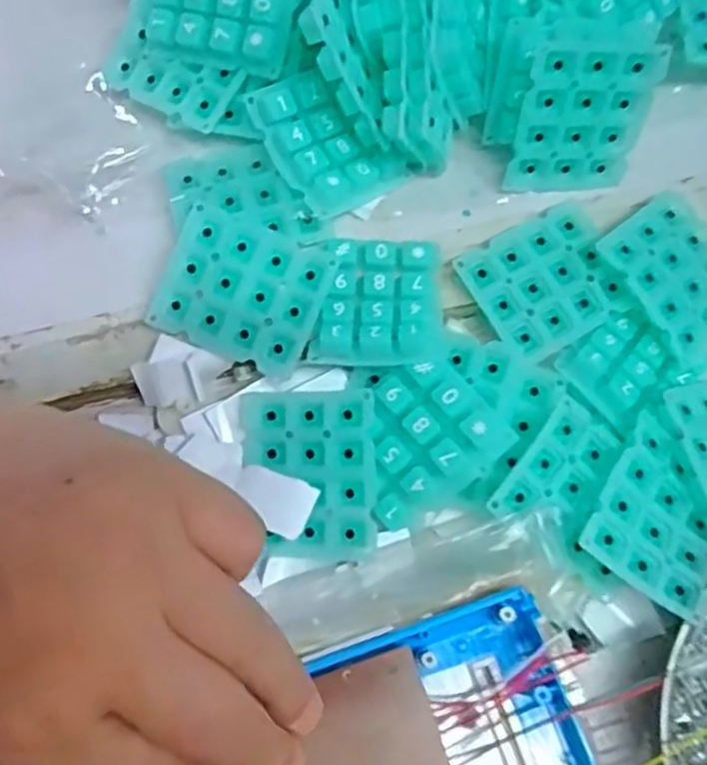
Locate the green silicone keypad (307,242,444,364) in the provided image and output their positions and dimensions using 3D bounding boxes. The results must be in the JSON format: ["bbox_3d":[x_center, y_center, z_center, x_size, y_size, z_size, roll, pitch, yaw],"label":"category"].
[{"bbox_3d":[0.009,-0.032,0.284,0.046,0.007,0.052,2,74,1],"label":"green silicone keypad"}]

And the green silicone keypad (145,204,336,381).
[{"bbox_3d":[-0.042,-0.034,0.285,0.060,0.012,0.048,22,76,7],"label":"green silicone keypad"}]

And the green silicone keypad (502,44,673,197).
[{"bbox_3d":[0.089,-0.101,0.294,0.050,0.058,0.004,-4,47,-5],"label":"green silicone keypad"}]

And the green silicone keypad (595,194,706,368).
[{"bbox_3d":[0.128,-0.042,0.298,0.047,0.009,0.059,-36,92,-22],"label":"green silicone keypad"}]

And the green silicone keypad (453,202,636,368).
[{"bbox_3d":[0.075,-0.039,0.296,0.057,0.011,0.051,-27,76,-7],"label":"green silicone keypad"}]

